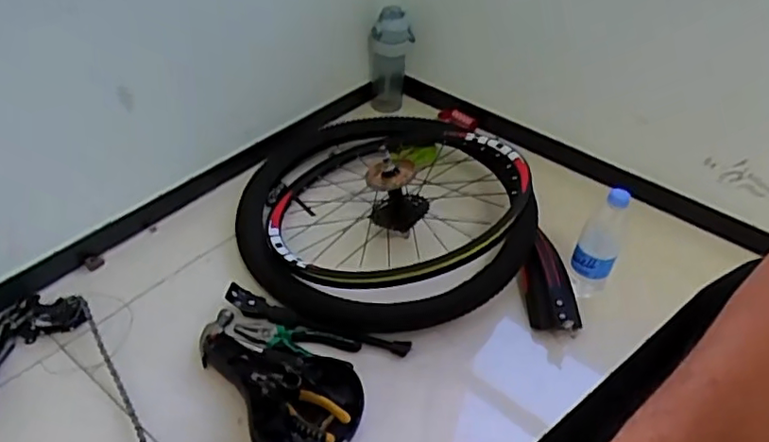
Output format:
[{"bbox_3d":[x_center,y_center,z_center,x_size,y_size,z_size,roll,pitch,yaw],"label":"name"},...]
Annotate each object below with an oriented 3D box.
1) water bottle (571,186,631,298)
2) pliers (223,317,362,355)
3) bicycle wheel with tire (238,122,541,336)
[{"bbox_3d":[0.352,0.045,1.004,0.066,0.239,0.073,25,45,22],"label":"water bottle"},{"bbox_3d":[-0.137,0.177,0.901,0.194,0.015,0.050,10,41,6],"label":"pliers"},{"bbox_3d":[-0.018,-0.029,1.053,0.480,0.154,0.458,2,41,-2],"label":"bicycle wheel with tire"}]

